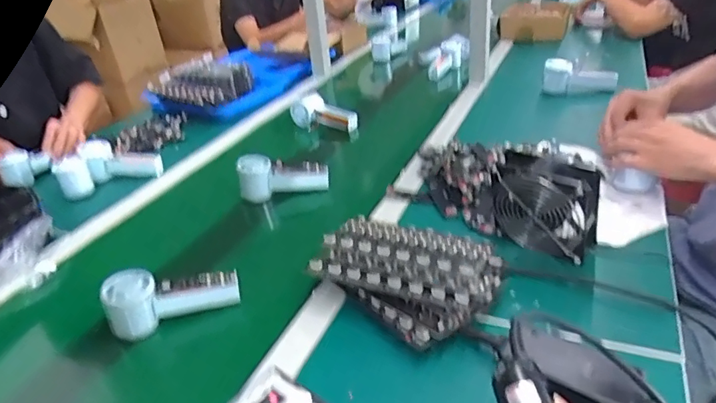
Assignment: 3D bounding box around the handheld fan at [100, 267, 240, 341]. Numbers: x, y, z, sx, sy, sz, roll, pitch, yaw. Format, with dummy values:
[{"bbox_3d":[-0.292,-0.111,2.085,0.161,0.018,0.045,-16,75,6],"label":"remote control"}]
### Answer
[{"bbox_3d":[-0.221,0.107,0.607,0.144,0.061,0.051,-17,38,-16],"label":"handheld fan"}]

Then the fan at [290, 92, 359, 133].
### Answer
[{"bbox_3d":[-0.073,-0.189,1.115,0.159,0.063,0.050,13,40,22],"label":"fan"}]

